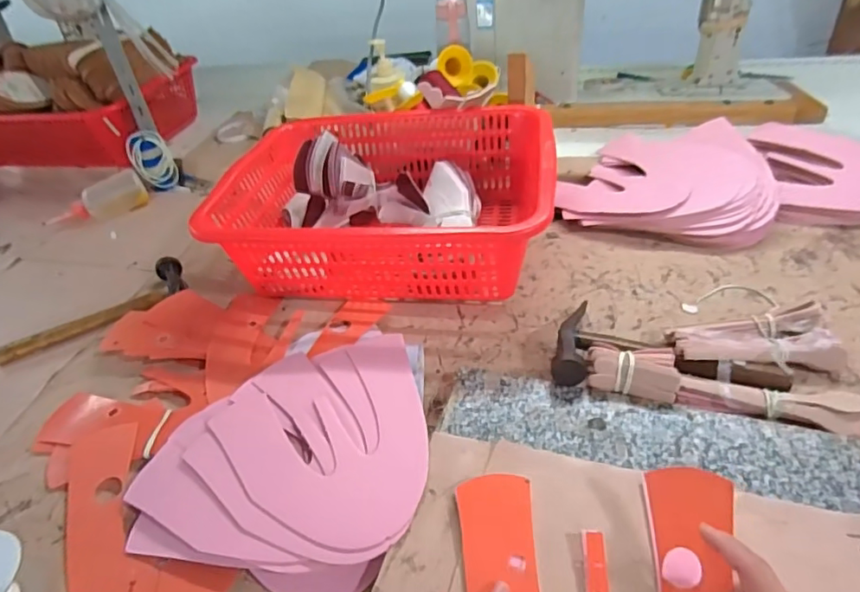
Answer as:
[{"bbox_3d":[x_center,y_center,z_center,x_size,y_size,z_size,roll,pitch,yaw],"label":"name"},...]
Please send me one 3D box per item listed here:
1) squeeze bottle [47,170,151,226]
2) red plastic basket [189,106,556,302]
[{"bbox_3d":[-0.575,-0.163,0.926,0.164,0.052,0.044,-31,46,-24],"label":"squeeze bottle"},{"bbox_3d":[-0.052,-0.135,0.741,0.424,0.132,0.325,1,42,10],"label":"red plastic basket"}]

